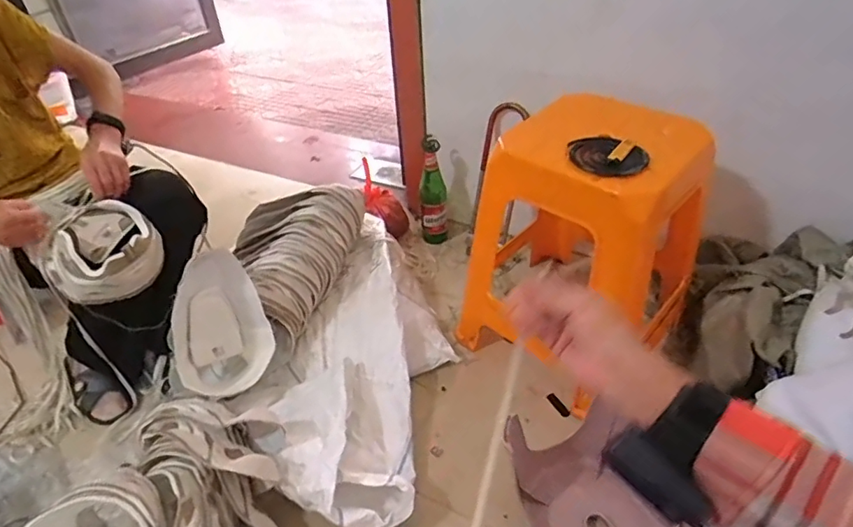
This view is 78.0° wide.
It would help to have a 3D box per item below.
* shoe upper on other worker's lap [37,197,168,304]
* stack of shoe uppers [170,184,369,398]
[{"bbox_3d":[-0.527,-0.020,0.858,0.166,0.105,0.153,-32,48,-29],"label":"shoe upper on other worker's lap"},{"bbox_3d":[-0.321,0.023,1.072,0.218,0.230,0.521,9,42,13],"label":"stack of shoe uppers"}]

